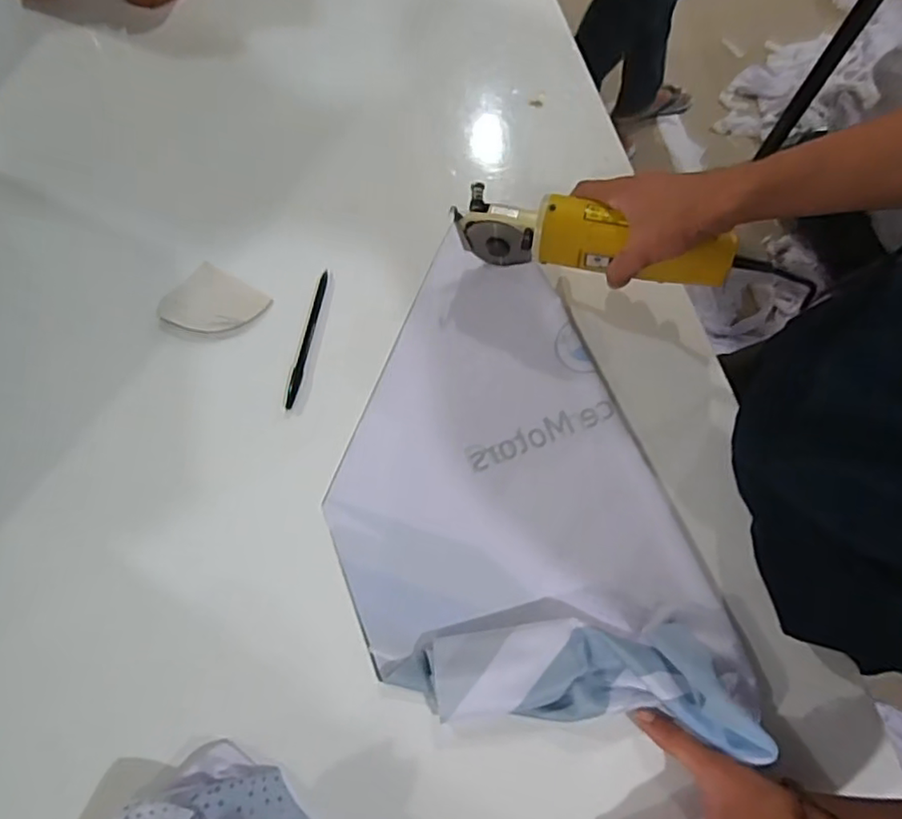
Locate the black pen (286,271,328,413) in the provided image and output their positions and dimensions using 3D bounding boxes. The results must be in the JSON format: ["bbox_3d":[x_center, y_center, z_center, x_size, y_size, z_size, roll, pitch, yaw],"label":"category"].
[{"bbox_3d":[-0.137,-0.068,0.580,0.009,0.007,0.143,9,69,2],"label":"black pen"}]

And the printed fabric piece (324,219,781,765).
[{"bbox_3d":[0.037,0.067,0.513,0.271,0.041,0.455,-19,71,-8],"label":"printed fabric piece"}]

